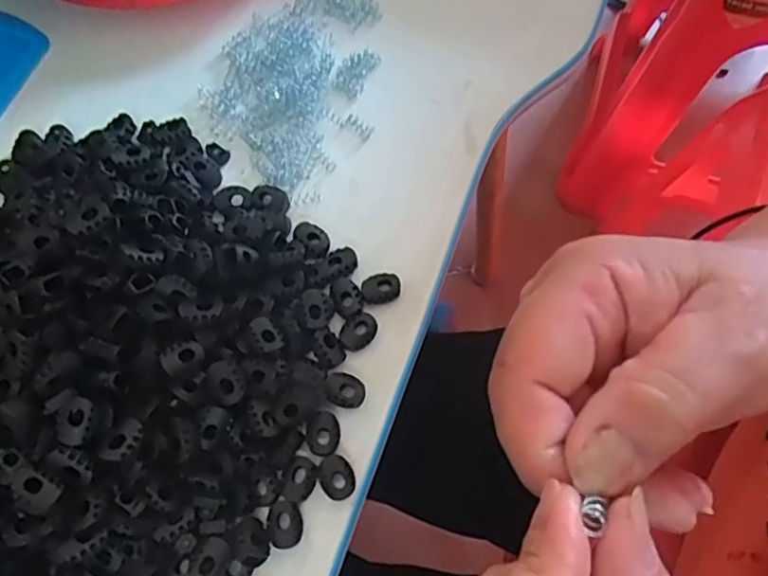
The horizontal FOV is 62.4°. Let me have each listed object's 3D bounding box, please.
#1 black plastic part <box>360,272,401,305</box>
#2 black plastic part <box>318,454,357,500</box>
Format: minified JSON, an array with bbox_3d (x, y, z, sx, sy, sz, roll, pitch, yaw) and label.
[{"bbox_3d":[-0.001,0.001,0.352,0.022,0.006,0.018,-11,68,-3],"label":"black plastic part"},{"bbox_3d":[-0.024,0.094,0.316,0.017,0.009,0.021,-32,70,-11],"label":"black plastic part"}]

